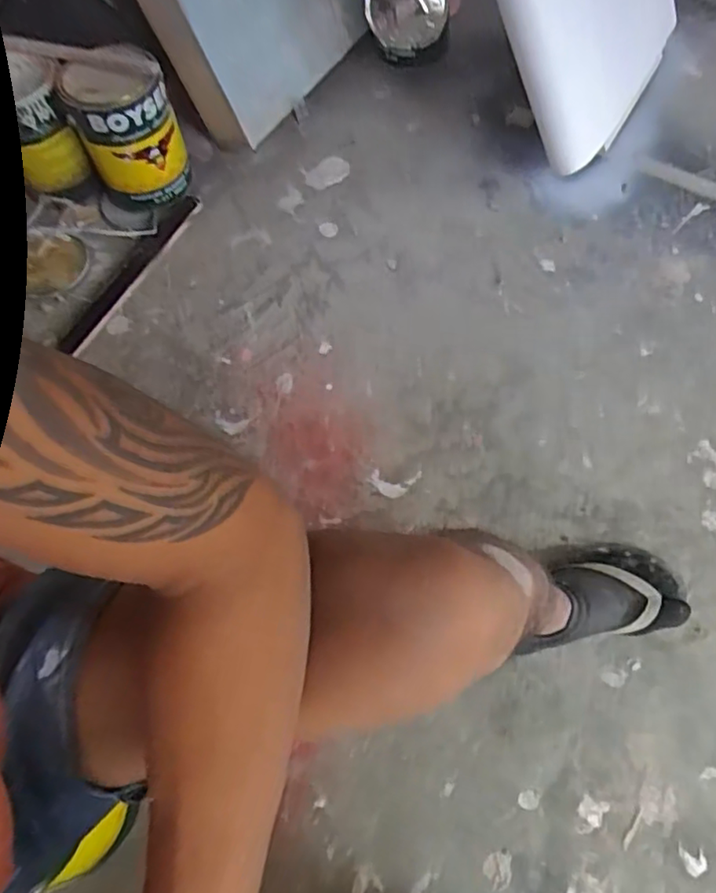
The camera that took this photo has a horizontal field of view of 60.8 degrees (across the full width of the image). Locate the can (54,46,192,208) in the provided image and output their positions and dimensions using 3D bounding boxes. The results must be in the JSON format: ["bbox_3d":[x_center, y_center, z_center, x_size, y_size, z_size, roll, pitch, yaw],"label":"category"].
[{"bbox_3d":[-0.396,-0.547,1.063,0.160,0.213,0.155,-28,66,-9],"label":"can"}]

